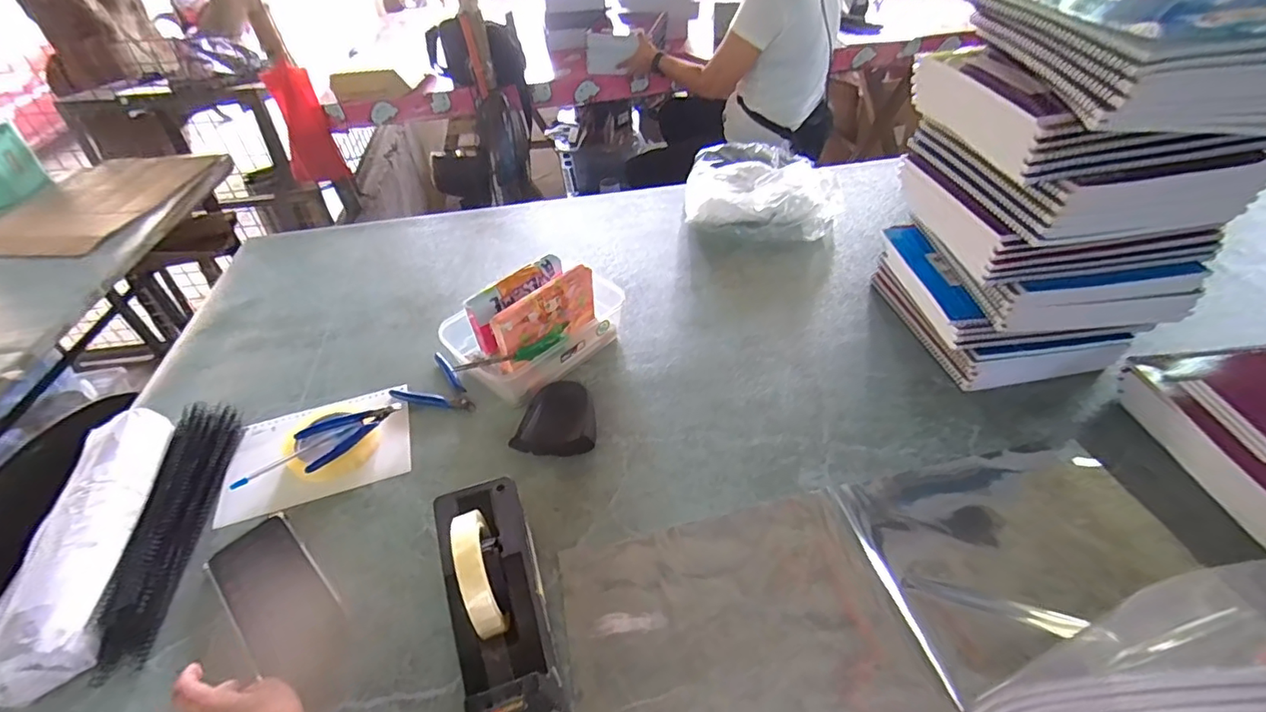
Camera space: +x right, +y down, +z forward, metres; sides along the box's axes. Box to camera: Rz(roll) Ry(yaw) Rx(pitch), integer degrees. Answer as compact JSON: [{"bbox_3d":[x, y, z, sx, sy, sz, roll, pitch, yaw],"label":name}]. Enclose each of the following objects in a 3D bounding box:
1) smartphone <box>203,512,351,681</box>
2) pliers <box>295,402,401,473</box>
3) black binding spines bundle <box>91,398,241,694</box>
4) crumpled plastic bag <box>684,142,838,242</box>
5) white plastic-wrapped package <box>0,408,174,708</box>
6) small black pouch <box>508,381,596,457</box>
[{"bbox_3d":[-0.349,0.230,0.522,0.175,0.007,0.078,33,54,31],"label":"smartphone"},{"bbox_3d":[-0.354,0.091,0.670,0.121,0.020,0.058,-36,53,-29],"label":"pliers"},{"bbox_3d":[-0.513,0.175,0.614,0.070,0.043,0.329,-13,45,-11],"label":"black binding spines bundle"},{"bbox_3d":[0.239,-0.308,1.007,0.281,0.073,0.267,2,44,5],"label":"crumpled plastic bag"},{"bbox_3d":[-0.572,0.187,0.572,0.081,0.065,0.318,-14,45,-11],"label":"white plastic-wrapped package"},{"bbox_3d":[-0.086,0.080,0.652,0.089,0.033,0.098,6,45,9],"label":"small black pouch"}]

